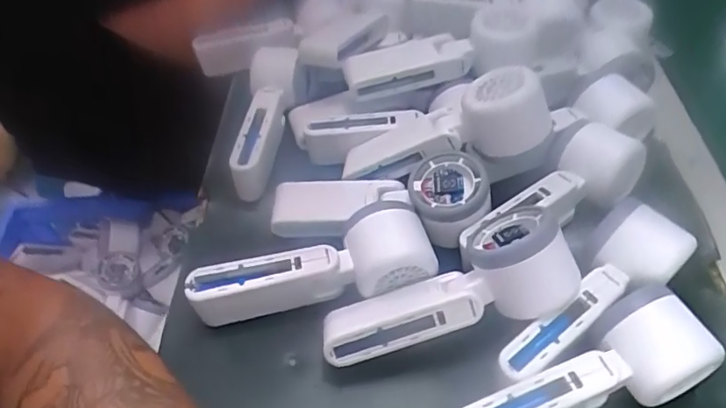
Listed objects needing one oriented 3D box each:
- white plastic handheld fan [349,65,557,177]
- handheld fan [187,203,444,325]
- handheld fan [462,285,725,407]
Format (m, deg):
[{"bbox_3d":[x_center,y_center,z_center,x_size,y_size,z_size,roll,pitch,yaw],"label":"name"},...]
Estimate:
[{"bbox_3d":[0.061,-0.056,0.436,0.163,0.055,0.056,-16,45,20],"label":"white plastic handheld fan"},{"bbox_3d":[-0.036,0.047,0.391,0.163,0.064,0.052,-8,49,-6],"label":"handheld fan"},{"bbox_3d":[0.124,0.106,0.331,0.159,0.061,0.053,-15,50,-12],"label":"handheld fan"}]

